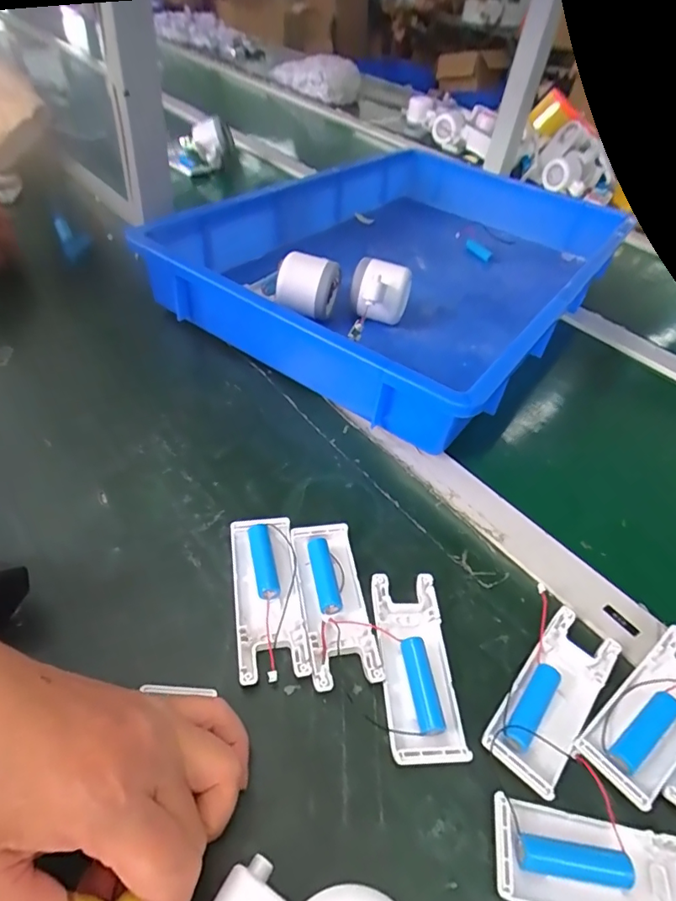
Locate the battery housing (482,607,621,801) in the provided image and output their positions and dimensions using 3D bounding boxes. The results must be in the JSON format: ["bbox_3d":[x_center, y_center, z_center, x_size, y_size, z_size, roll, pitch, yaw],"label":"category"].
[{"bbox_3d":[0.123,0.137,0.282,0.040,0.009,0.102,34,51,23],"label":"battery housing"}]

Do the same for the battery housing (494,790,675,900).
[{"bbox_3d":[0.124,0.192,0.229,0.102,0.010,0.040,11,46,4],"label":"battery housing"}]

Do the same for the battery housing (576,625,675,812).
[{"bbox_3d":[0.178,0.144,0.276,0.101,0.015,0.039,-27,55,-29],"label":"battery housing"}]

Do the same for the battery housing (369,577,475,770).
[{"bbox_3d":[0.045,0.121,0.288,0.040,0.013,0.102,1,46,-7],"label":"battery housing"}]

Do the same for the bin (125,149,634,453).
[{"bbox_3d":[0.105,-0.231,0.583,0.350,0.081,0.563,31,50,21],"label":"bin"}]

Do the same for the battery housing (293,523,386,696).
[{"bbox_3d":[-0.003,0.092,0.310,0.039,0.012,0.103,-4,47,-11],"label":"battery housing"}]

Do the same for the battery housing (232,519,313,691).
[{"bbox_3d":[-0.044,0.087,0.306,0.039,0.011,0.101,-5,47,-11],"label":"battery housing"}]

